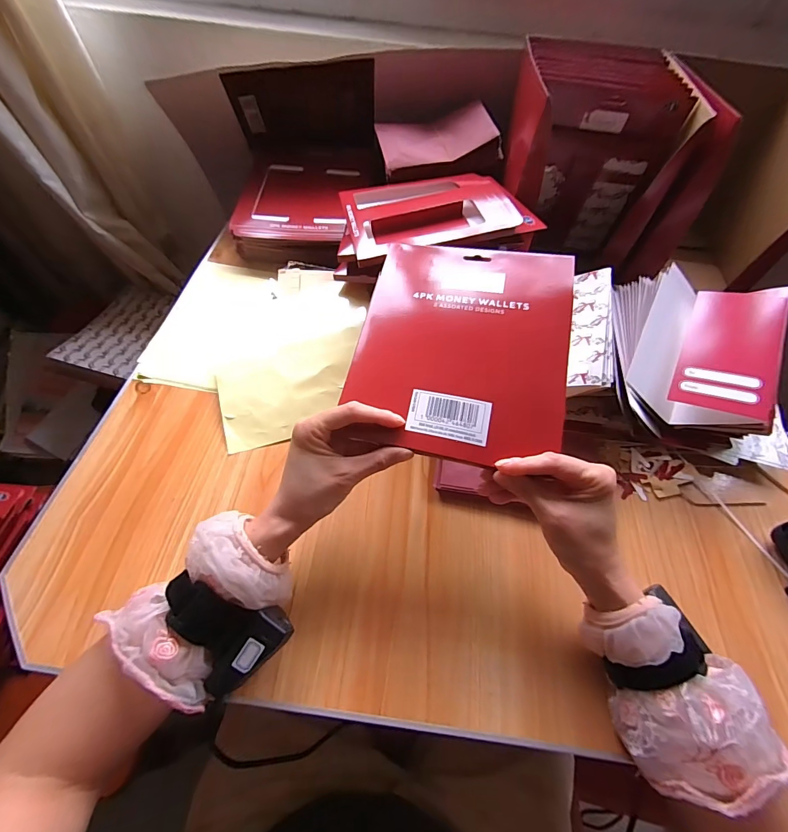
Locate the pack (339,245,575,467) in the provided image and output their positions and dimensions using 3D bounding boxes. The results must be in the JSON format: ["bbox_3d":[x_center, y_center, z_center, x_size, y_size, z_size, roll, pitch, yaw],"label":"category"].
[{"bbox_3d":[0.066,-0.074,0.371,0.189,0.013,0.231,10,67,9],"label":"pack"}]

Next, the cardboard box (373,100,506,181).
[{"bbox_3d":[0.071,-0.437,0.625,0.192,0.059,0.118,-4,57,-7],"label":"cardboard box"}]

